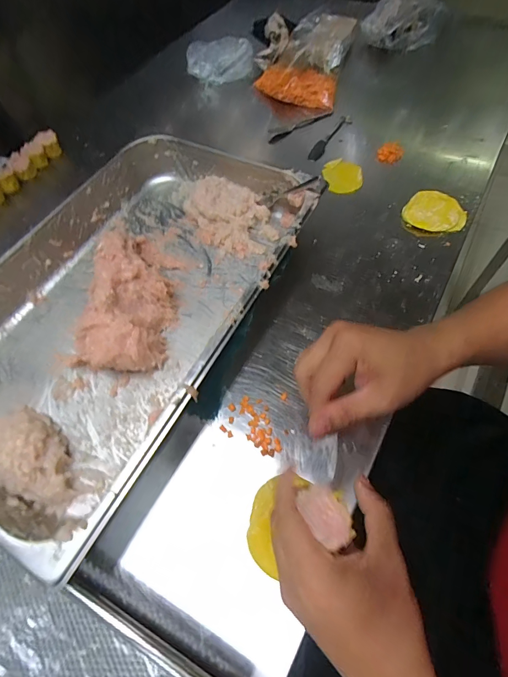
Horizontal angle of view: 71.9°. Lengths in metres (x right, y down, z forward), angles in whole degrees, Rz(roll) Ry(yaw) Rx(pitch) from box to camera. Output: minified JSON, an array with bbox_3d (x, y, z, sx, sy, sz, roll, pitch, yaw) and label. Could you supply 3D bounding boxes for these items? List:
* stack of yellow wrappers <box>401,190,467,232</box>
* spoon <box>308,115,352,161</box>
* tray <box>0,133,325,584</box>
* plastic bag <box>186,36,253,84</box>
[{"bbox_3d":[0.271,-0.189,0.522,0.087,0.014,0.073,17,64,14],"label":"stack of yellow wrappers"},{"bbox_3d":[0.139,-0.364,0.627,0.019,0.022,0.131,29,67,19],"label":"spoon"},{"bbox_3d":[-0.162,-0.054,0.441,0.316,0.072,0.511,27,65,15],"label":"tray"},{"bbox_3d":[-0.071,-0.568,0.725,0.134,0.065,0.058,5,61,7],"label":"plastic bag"}]

